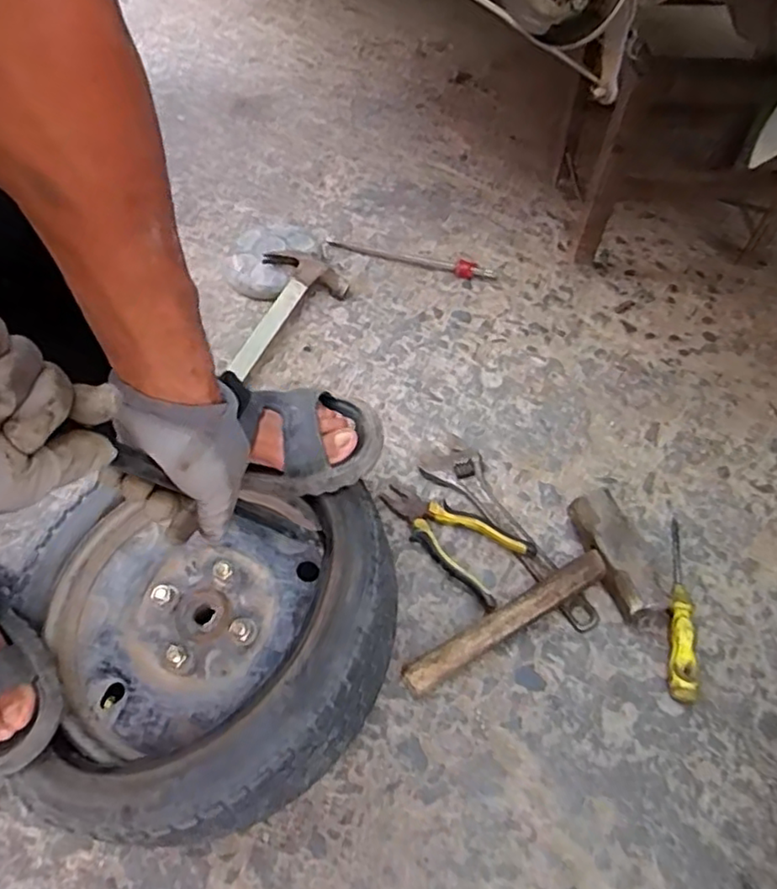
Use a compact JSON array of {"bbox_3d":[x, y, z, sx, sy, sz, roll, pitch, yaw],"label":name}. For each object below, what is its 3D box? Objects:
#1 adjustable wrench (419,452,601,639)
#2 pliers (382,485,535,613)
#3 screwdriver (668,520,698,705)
[{"bbox_3d":[0.149,0.101,0.750,0.061,0.016,0.256,-37,63,-17],"label":"adjustable wrench"},{"bbox_3d":[0.071,0.101,0.751,0.181,0.029,0.084,35,67,23],"label":"pliers"},{"bbox_3d":[0.312,0.171,0.694,0.023,0.031,0.200,8,60,10],"label":"screwdriver"}]

